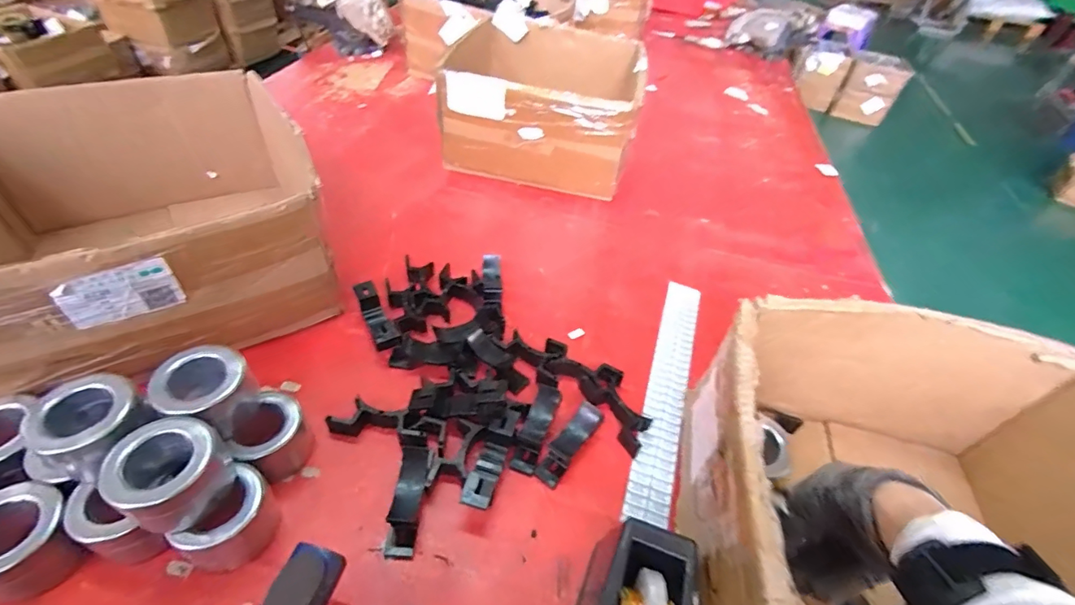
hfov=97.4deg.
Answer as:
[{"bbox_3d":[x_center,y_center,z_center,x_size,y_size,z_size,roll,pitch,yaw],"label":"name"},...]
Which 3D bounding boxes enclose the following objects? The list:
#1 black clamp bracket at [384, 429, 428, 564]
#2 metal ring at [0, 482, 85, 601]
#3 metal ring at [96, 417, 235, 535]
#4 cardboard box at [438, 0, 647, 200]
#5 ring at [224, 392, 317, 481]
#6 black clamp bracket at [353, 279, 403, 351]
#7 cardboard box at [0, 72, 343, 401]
[{"bbox_3d":[-0.119,0.173,0.436,0.030,0.031,0.108,1,47,-7],"label":"black clamp bracket"},{"bbox_3d":[-0.395,0.185,0.364,0.068,0.056,0.065,4,46,-4],"label":"metal ring"},{"bbox_3d":[-0.279,0.131,0.363,0.071,0.058,0.070,4,46,-4],"label":"metal ring"},{"bbox_3d":[0.011,-0.378,0.889,0.323,0.168,0.340,10,46,2],"label":"cardboard box"},{"bbox_3d":[-0.245,0.127,0.445,0.050,0.057,0.064,-7,48,-13],"label":"ring"},{"bbox_3d":[-0.195,0.019,0.570,0.028,0.031,0.102,-22,53,-25],"label":"black clamp bracket"},{"bbox_3d":[-0.429,-0.096,0.537,0.326,0.171,0.329,-22,53,-26],"label":"cardboard box"}]

